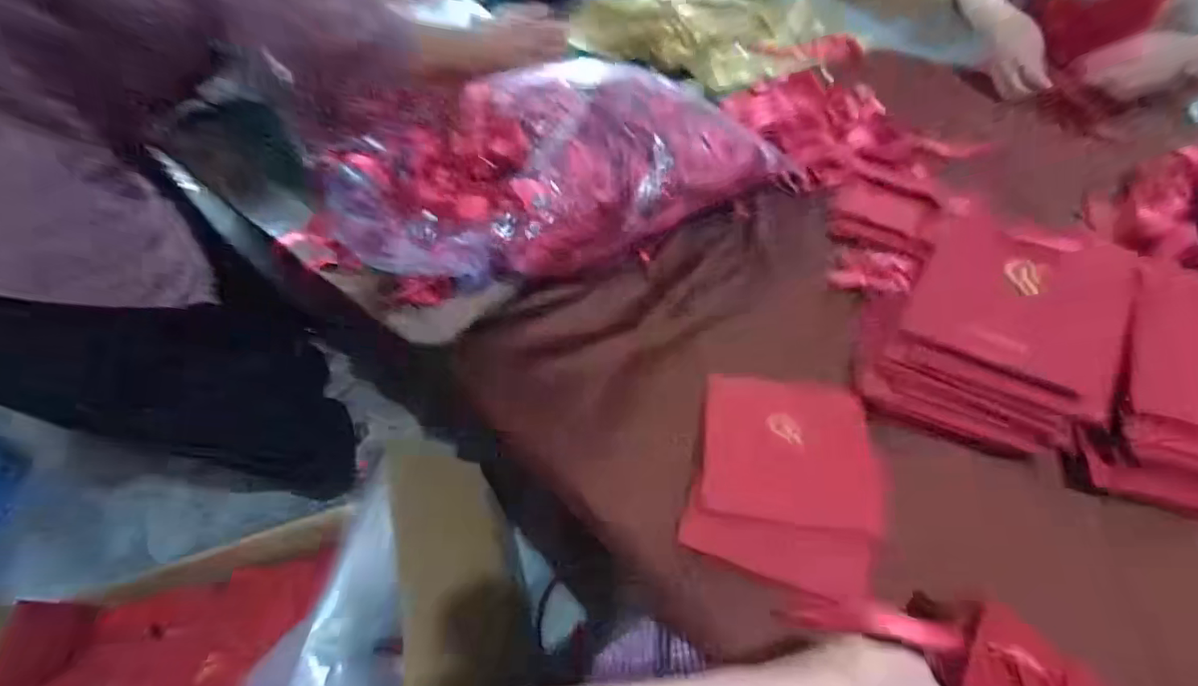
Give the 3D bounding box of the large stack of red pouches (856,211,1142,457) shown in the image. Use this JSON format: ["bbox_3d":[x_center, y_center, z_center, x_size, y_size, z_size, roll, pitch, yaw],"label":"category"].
[{"bbox_3d":[0.345,-0.012,0.482,0.181,0.106,0.172,25,58,22],"label":"large stack of red pouches"}]

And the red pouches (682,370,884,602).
[{"bbox_3d":[0.162,0.111,0.465,0.151,0.014,0.175,7,57,16],"label":"red pouches"}]

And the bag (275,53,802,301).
[{"bbox_3d":[-0.057,-0.201,0.651,0.588,0.144,0.241,-17,53,-8],"label":"bag"}]

